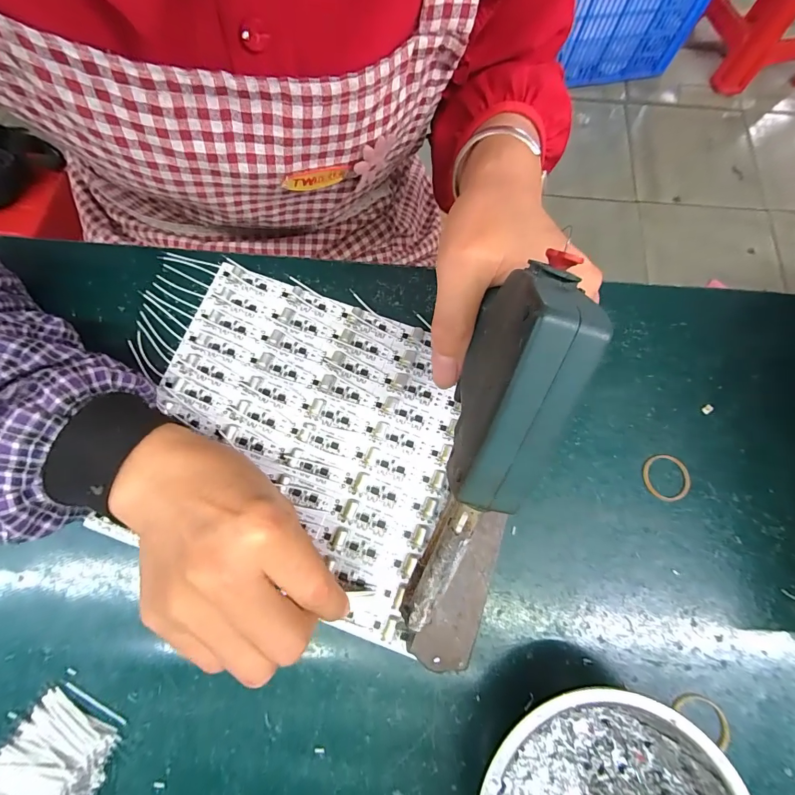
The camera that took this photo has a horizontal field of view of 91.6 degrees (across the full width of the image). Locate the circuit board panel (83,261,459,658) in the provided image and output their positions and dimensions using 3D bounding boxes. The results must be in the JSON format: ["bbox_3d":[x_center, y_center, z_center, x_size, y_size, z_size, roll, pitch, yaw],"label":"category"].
[{"bbox_3d":[-0.065,0.024,0.255,0.202,0.006,0.191,20,76,4],"label":"circuit board panel"}]

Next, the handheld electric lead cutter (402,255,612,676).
[{"bbox_3d":[0.038,0.046,0.179,0.046,0.064,0.203,10,118,2],"label":"handheld electric lead cutter"}]

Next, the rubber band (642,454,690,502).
[{"bbox_3d":[0.175,0.052,0.251,0.028,0.004,0.030,0,74,0],"label":"rubber band"}]

